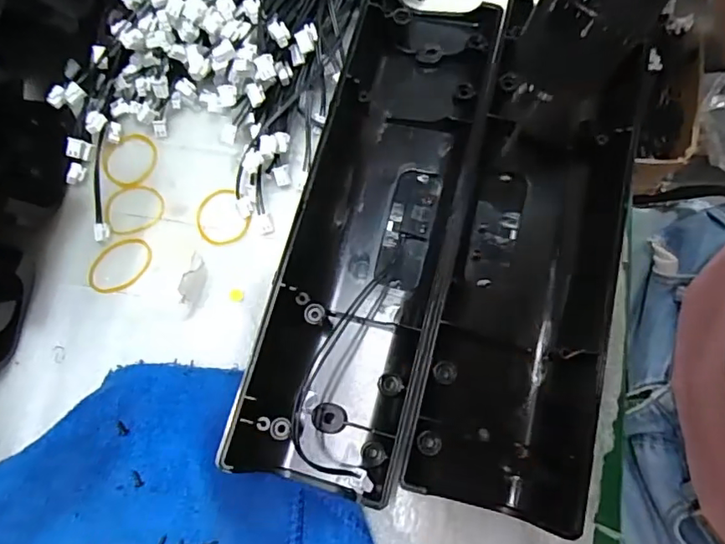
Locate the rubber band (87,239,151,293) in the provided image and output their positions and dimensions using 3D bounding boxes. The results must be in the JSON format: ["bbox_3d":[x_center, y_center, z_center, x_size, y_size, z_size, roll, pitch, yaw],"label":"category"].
[{"bbox_3d":[-0.123,-0.004,0.272,0.035,0.004,0.024,-39,74,-7],"label":"rubber band"}]

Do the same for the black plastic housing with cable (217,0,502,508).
[{"bbox_3d":[0.005,-0.027,0.252,0.071,0.037,0.239,12,75,9],"label":"black plastic housing with cable"}]

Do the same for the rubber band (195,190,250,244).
[{"bbox_3d":[-0.073,-0.028,0.278,0.026,0.004,0.031,-34,73,-5],"label":"rubber band"}]

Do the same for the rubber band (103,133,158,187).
[{"bbox_3d":[-0.125,-0.061,0.290,0.030,0.004,0.030,-1,73,5],"label":"rubber band"}]

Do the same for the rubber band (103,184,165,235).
[{"bbox_3d":[-0.120,-0.033,0.282,0.032,0.006,0.028,-25,74,-4],"label":"rubber band"}]

